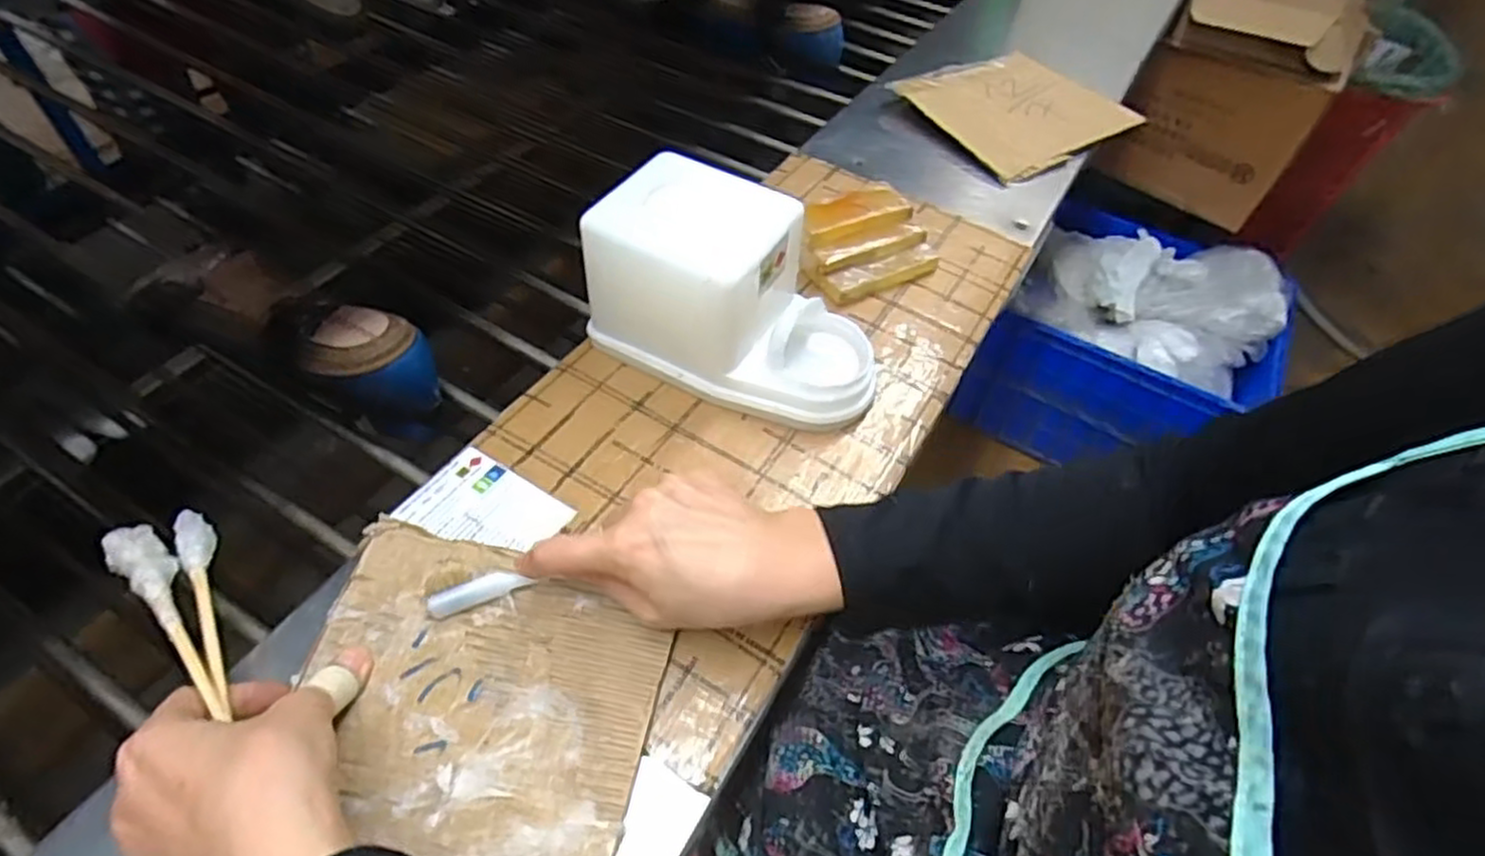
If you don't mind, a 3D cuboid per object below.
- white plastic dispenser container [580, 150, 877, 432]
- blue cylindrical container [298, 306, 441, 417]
[{"bbox_3d":[0.001,-0.084,0.472,0.186,0.111,0.102,22,55,16],"label":"white plastic dispenser container"},{"bbox_3d":[-0.251,-0.041,0.502,0.068,0.069,0.063,2,51,-3],"label":"blue cylindrical container"}]

